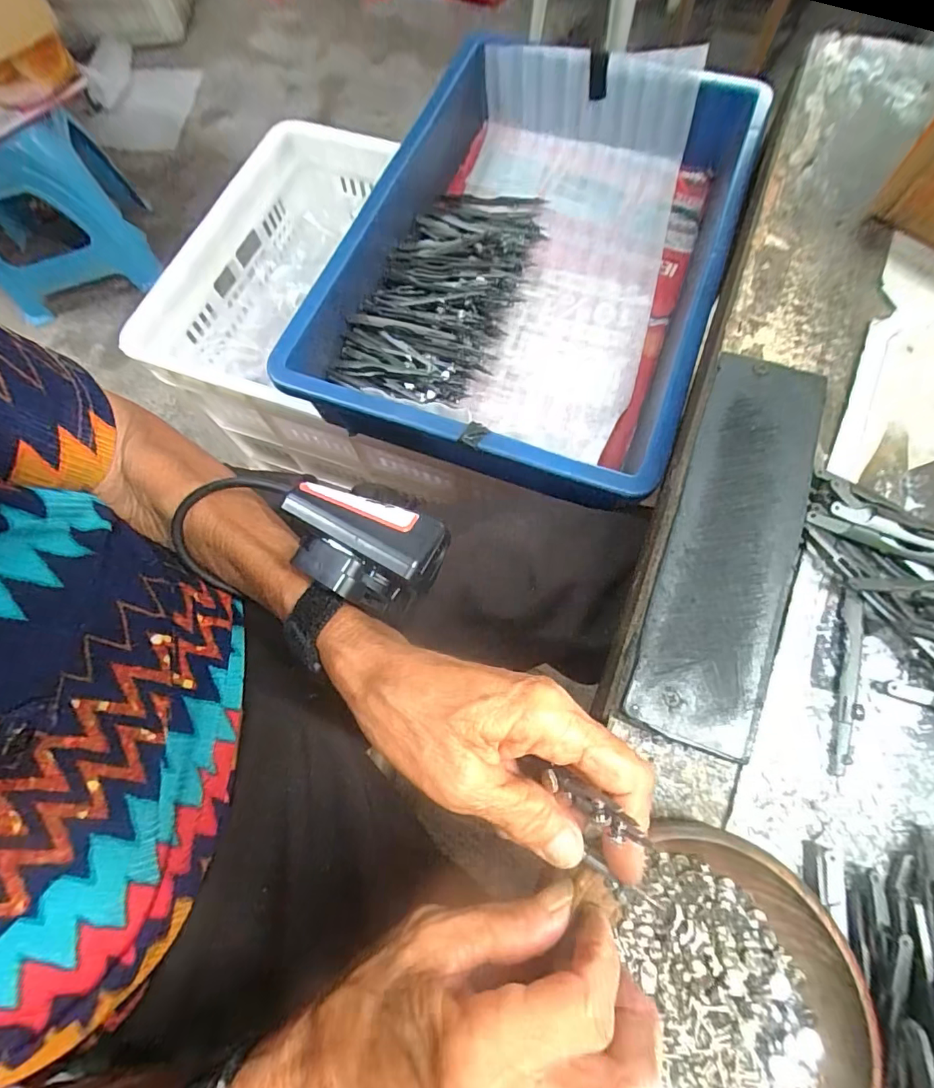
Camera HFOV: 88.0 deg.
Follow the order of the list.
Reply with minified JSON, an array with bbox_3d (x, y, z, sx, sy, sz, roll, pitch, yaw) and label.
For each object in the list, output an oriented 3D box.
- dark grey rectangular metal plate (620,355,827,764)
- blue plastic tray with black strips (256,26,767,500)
[{"bbox_3d":[0.137,-0.006,0.247,0.059,0.013,0.211,20,73,9],"label":"dark grey rectangular metal plate"},{"bbox_3d":[0.064,-0.250,0.418,0.281,0.080,0.423,20,73,9],"label":"blue plastic tray with black strips"}]

